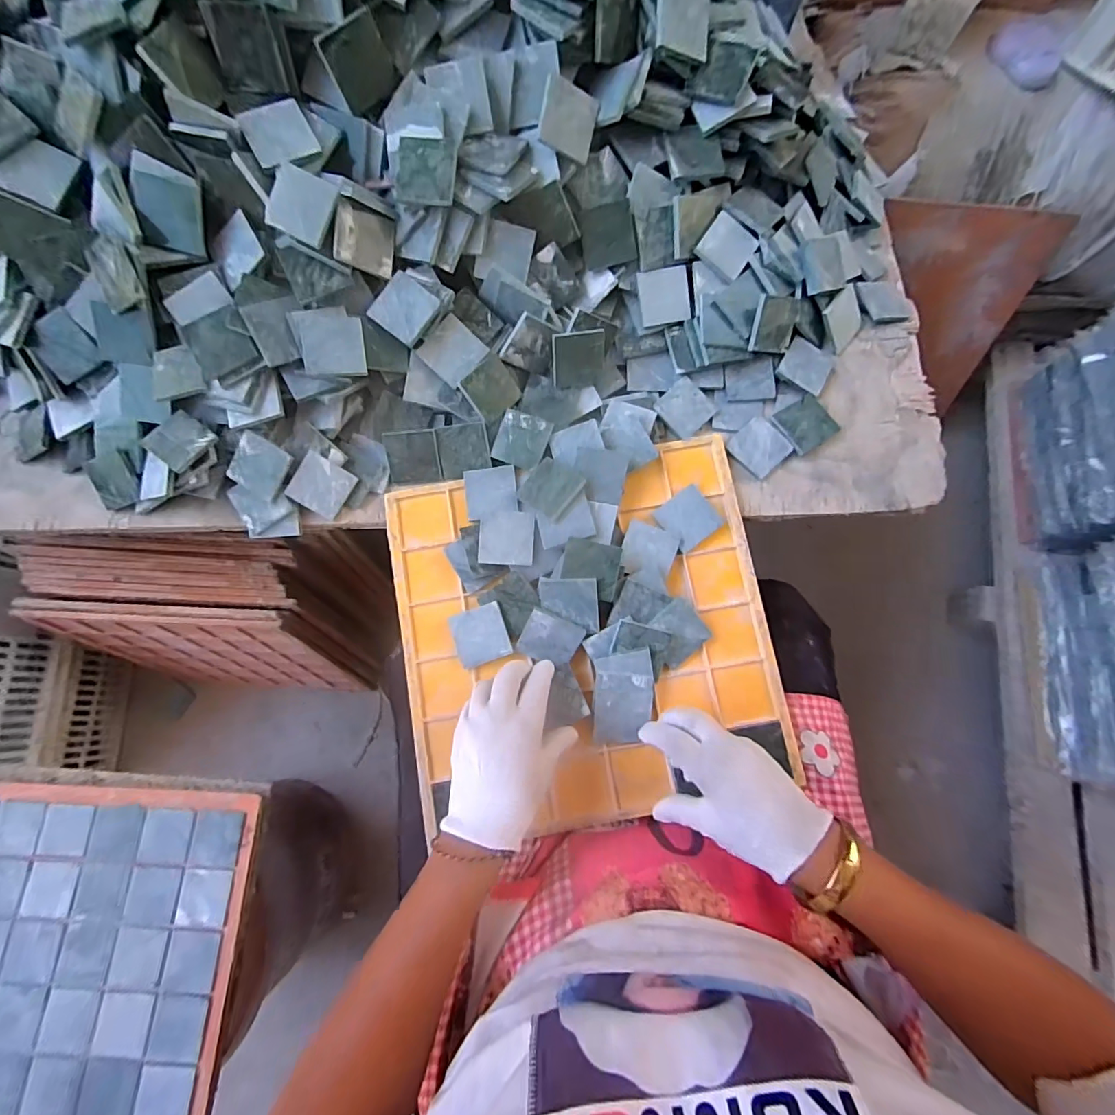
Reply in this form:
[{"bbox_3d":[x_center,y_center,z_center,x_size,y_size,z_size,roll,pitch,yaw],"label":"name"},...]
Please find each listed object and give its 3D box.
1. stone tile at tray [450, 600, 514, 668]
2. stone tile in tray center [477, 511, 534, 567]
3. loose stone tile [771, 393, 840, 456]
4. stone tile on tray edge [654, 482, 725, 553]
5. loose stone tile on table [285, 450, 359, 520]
[{"bbox_3d":[-0.071,0.072,0.453,0.049,0.004,0.050,-20,83,5],"label":"stone tile at tray"},{"bbox_3d":[-0.048,-0.019,0.465,0.051,0.004,0.050,3,84,-4],"label":"stone tile in tray center"},{"bbox_3d":[0.249,-0.135,0.494,0.050,0.008,0.050,-30,76,-7],"label":"loose stone tile"},{"bbox_3d":[0.126,-0.039,0.468,0.052,0.006,0.049,-37,77,-9],"label":"stone tile on tray edge"},{"bbox_3d":[-0.232,-0.070,0.483,0.050,0.006,0.050,32,97,-12],"label":"loose stone tile on table"}]

